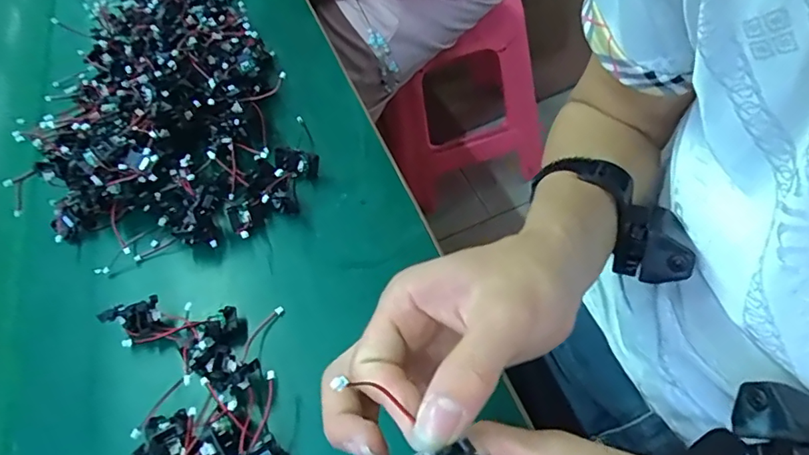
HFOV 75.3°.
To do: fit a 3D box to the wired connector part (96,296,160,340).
[{"bbox_3d":[-0.183,0.062,0.352,0.037,0.016,0.022,-25,53,-7],"label":"wired connector part"}]

